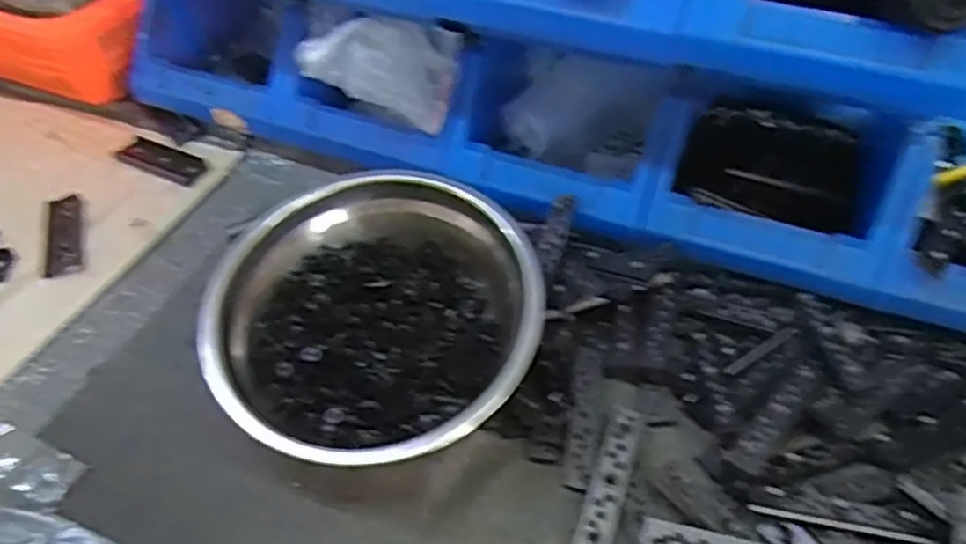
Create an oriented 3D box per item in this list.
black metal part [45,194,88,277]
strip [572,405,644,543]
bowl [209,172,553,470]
[{"bbox_3d":[-0.322,-0.030,0.537,0.028,0.004,0.082,-13,54,-14],"label":"black metal part"},{"bbox_3d":[0.072,0.117,0.390,0.020,0.004,0.091,17,55,15],"label":"strip"},{"bbox_3d":[-0.063,0.035,0.422,0.173,0.084,0.184,-1,49,1],"label":"bowl"}]

